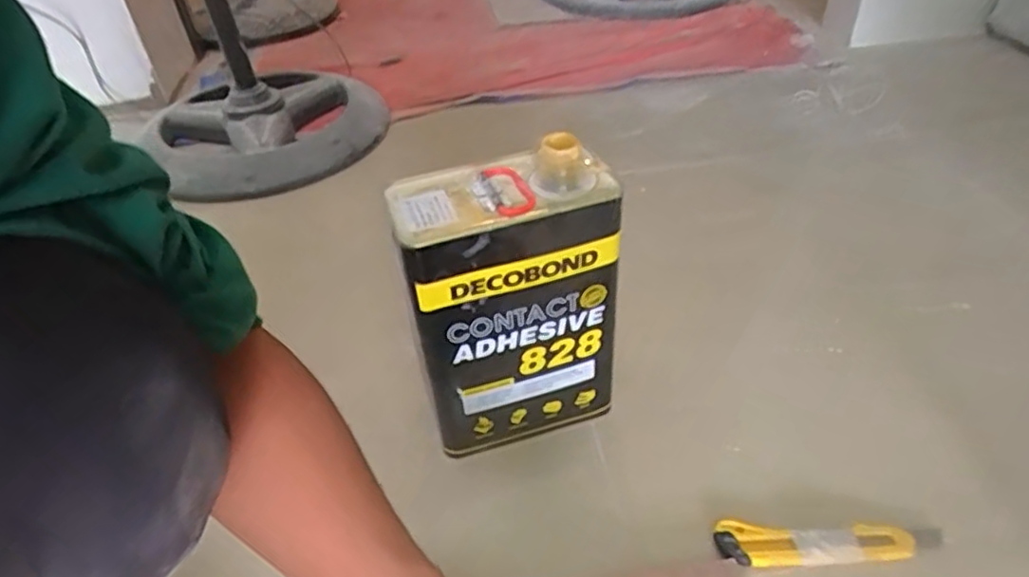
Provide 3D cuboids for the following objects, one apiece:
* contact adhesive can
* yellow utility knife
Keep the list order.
[{"bbox_3d":[-0.001,0.017,0.540,0.161,0.246,0.090,-13,41,-10],"label":"contact adhesive can"},{"bbox_3d":[0.245,0.196,0.500,0.171,0.024,0.036,-2,38,6],"label":"yellow utility knife"}]

